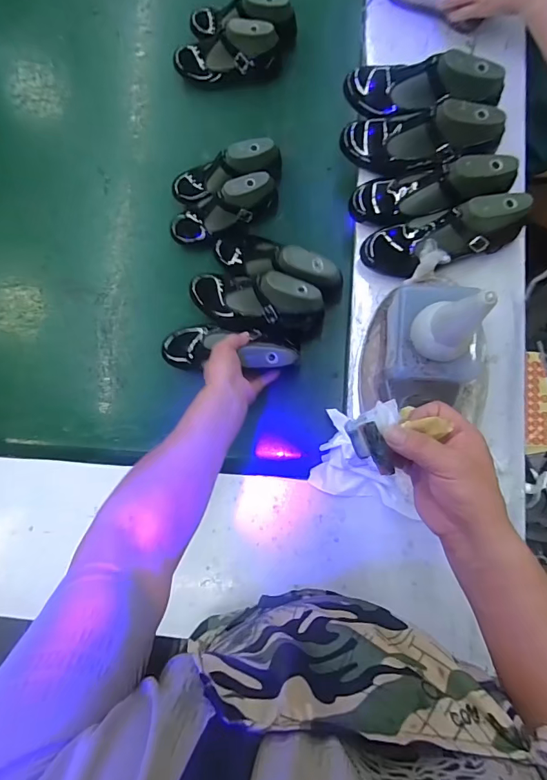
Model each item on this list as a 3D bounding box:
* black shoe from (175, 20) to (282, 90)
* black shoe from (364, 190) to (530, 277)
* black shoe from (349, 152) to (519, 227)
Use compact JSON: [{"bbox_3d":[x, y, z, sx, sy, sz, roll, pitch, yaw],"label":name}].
[{"bbox_3d":[-0.080,-0.592,0.749,0.206,0.087,0.063,-2,83,6],"label":"black shoe"},{"bbox_3d":[0.244,-0.217,0.613,0.222,0.096,0.069,-11,82,19],"label":"black shoe"},{"bbox_3d":[0.221,-0.290,0.606,0.227,0.083,0.077,-7,83,20],"label":"black shoe"}]

